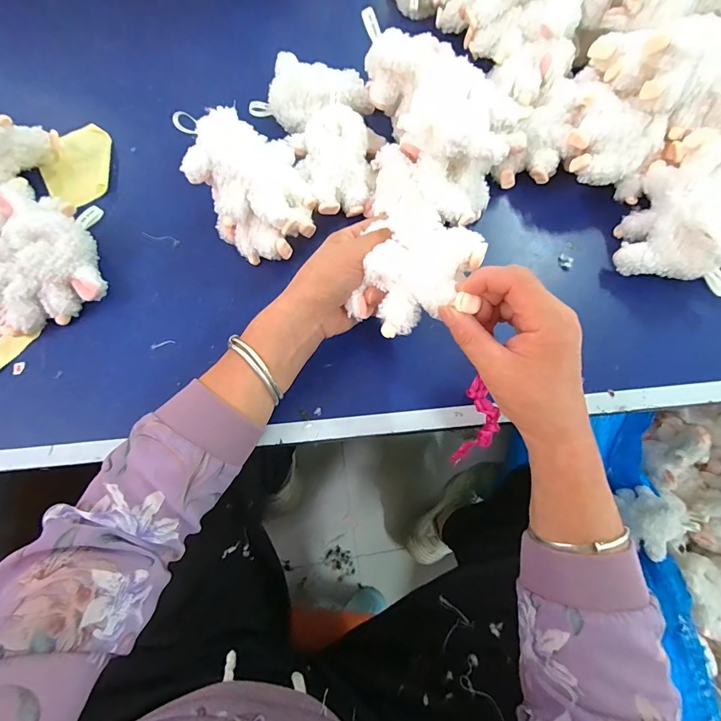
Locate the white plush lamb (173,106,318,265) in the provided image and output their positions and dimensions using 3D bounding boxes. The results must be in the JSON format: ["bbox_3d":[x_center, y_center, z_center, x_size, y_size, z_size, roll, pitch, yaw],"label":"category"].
[{"bbox_3d":[-0.107,-0.175,0.401,0.107,0.098,0.131,-32,74,-11],"label":"white plush lamb"}]

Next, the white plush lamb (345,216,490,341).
[{"bbox_3d":[0.059,-0.064,0.315,0.088,0.060,0.088,8,91,28],"label":"white plush lamb"}]

